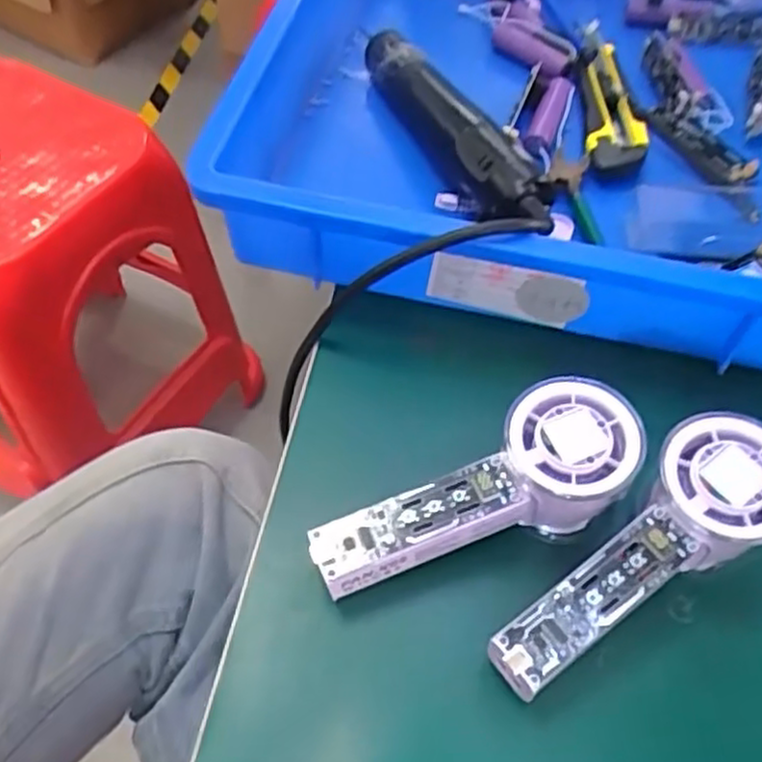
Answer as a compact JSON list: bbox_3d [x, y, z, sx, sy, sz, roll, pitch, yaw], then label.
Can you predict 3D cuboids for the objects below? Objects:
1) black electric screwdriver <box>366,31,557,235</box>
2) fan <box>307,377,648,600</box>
[{"bbox_3d":[0.040,-0.161,0.468,0.036,0.042,0.201,-17,59,-14],"label":"black electric screwdriver"},{"bbox_3d":[0.045,0.056,0.344,0.148,0.055,0.053,-25,60,-2],"label":"fan"}]

